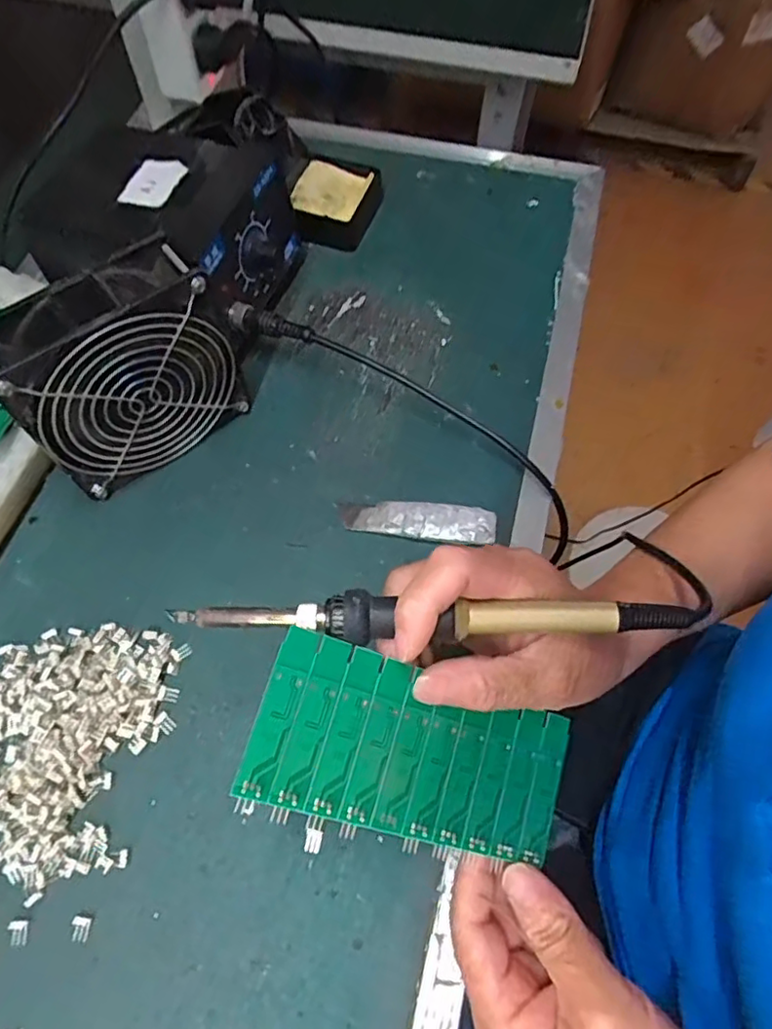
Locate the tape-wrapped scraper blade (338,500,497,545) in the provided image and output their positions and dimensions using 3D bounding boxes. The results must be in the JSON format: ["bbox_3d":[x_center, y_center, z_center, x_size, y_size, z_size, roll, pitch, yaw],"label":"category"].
[{"bbox_3d":[0.019,0.003,0.373,0.095,0.006,0.024,7,63,3],"label":"tape-wrapped scraper blade"}]

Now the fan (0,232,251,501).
[{"bbox_3d":[-0.143,-0.082,0.353,0.128,0.120,0.046,-33,68,-16],"label":"fan"}]

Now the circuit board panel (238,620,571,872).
[{"bbox_3d":[0.015,0.097,0.245,0.137,0.004,0.062,23,73,-18],"label":"circuit board panel"}]

